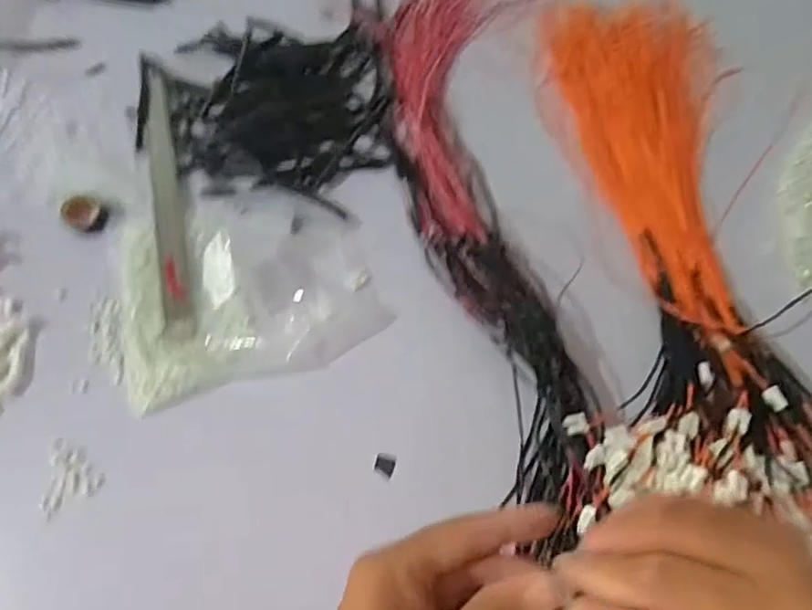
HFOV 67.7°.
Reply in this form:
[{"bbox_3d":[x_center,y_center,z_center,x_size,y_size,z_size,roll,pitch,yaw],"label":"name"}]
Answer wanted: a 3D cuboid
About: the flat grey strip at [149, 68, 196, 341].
[{"bbox_3d":[-0.248,-0.114,0.628,0.029,0.011,0.325,-12,69,-6],"label":"flat grey strip"}]

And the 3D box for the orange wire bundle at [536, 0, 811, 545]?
[{"bbox_3d":[0.265,-0.087,0.601,0.267,0.061,0.626,-6,69,-3],"label":"orange wire bundle"}]

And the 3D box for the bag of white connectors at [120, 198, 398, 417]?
[{"bbox_3d":[-0.157,-0.025,0.579,0.246,0.043,0.194,-16,70,-7],"label":"bag of white connectors"}]

